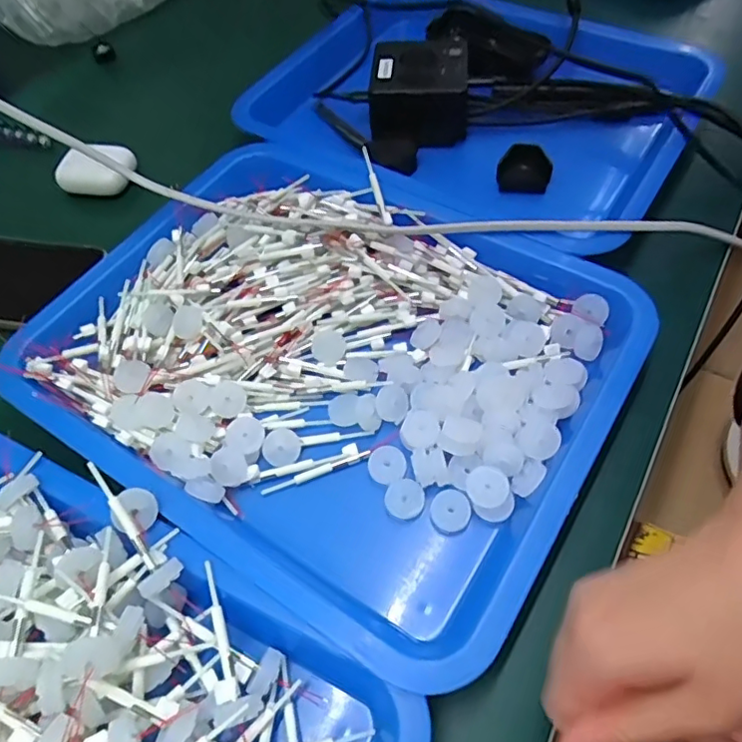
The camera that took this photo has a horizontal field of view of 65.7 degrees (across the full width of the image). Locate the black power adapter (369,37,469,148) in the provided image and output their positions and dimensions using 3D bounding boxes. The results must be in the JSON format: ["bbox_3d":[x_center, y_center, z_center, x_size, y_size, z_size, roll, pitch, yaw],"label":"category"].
[{"bbox_3d":[0.040,-0.228,0.467,0.077,0.048,0.072,3,58,6],"label":"black power adapter"}]

